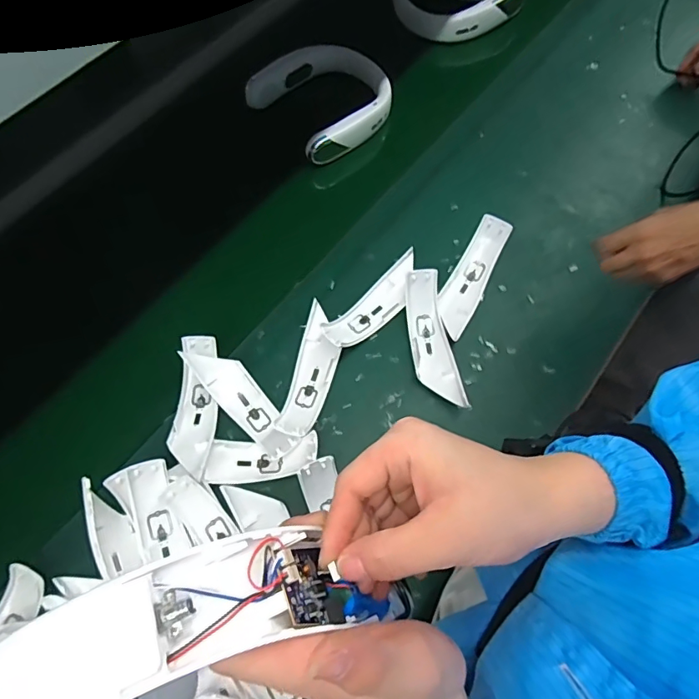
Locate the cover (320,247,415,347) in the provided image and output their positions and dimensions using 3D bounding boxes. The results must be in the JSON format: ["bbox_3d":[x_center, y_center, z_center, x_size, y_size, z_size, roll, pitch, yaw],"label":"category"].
[{"bbox_3d":[0.039,-0.063,0.646,0.162,0.023,0.057,-40,75,-15],"label":"cover"}]

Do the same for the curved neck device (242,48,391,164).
[{"bbox_3d":[-0.037,-0.418,0.786,0.196,0.049,0.208,-38,75,-14],"label":"curved neck device"}]

